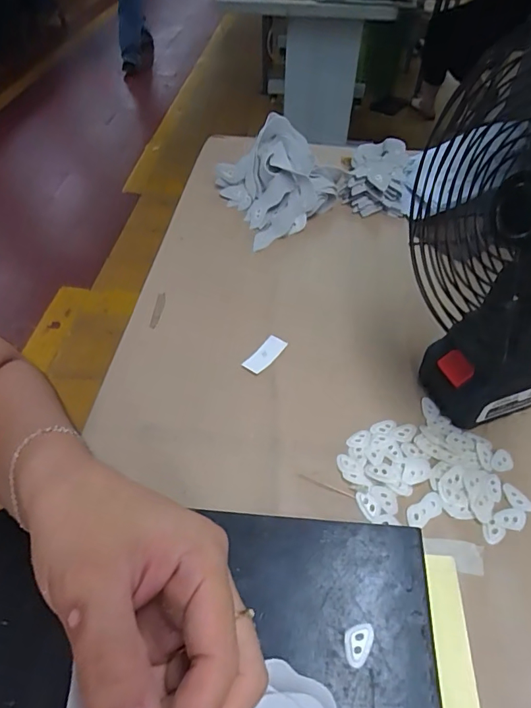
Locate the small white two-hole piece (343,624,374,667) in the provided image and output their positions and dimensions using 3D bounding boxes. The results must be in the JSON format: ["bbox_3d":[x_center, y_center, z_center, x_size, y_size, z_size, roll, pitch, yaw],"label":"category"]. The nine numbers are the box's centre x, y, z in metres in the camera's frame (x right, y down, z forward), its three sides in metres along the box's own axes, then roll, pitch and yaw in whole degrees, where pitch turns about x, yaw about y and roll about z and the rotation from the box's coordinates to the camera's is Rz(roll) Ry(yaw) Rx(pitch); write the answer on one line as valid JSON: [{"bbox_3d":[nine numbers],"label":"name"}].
[{"bbox_3d":[0.059,0.182,0.285,0.017,0.004,0.025,27,54,21],"label":"small white two-hole piece"}]

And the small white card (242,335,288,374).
[{"bbox_3d":[0.000,0.001,0.471,0.022,0.005,0.053,29,55,22],"label":"small white card"}]

